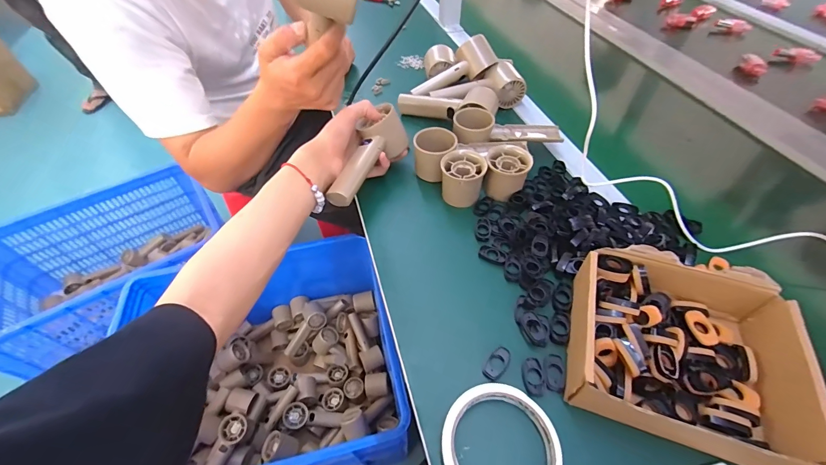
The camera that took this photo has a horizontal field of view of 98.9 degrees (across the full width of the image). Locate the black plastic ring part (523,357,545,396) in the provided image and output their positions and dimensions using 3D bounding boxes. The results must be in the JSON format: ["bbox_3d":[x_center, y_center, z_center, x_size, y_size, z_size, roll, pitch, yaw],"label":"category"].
[{"bbox_3d":[0.111,0.132,0.325,0.018,0.007,0.033,-1,51,-1],"label":"black plastic ring part"}]

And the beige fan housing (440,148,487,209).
[{"bbox_3d":[0.063,-0.068,0.455,0.055,0.056,0.051,5,51,4],"label":"beige fan housing"}]

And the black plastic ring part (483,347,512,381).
[{"bbox_3d":[0.079,0.122,0.333,0.016,0.009,0.032,34,59,25],"label":"black plastic ring part"}]

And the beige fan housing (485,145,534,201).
[{"bbox_3d":[0.122,-0.078,0.467,0.056,0.052,0.050,21,54,16],"label":"beige fan housing"}]

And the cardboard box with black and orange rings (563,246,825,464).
[{"bbox_3d":[0.226,0.098,0.307,0.167,0.057,0.157,15,52,11],"label":"cardboard box with black and orange rings"}]

